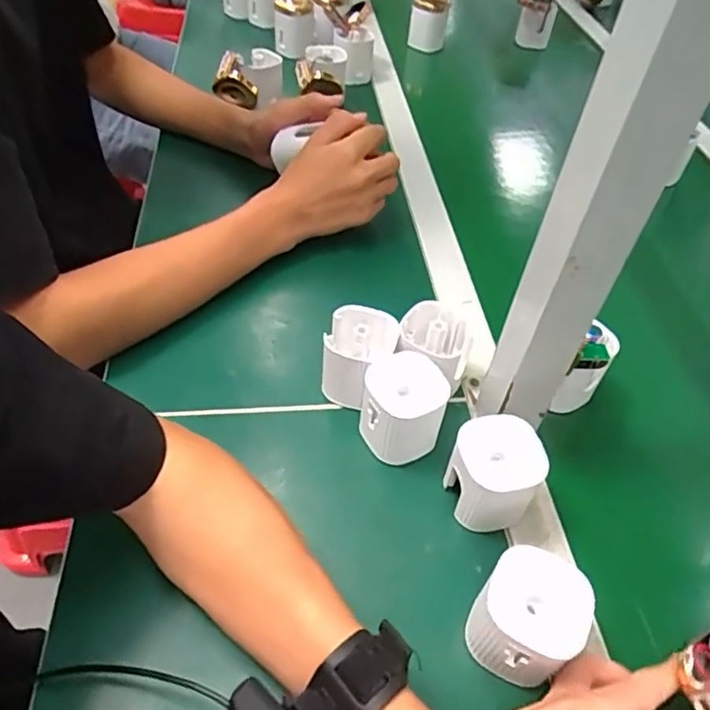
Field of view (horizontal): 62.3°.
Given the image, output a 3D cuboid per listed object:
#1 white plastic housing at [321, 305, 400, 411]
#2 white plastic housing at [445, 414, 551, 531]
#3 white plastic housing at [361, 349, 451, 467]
[{"bbox_3d":[0.002,0.002,0.464,0.053,0.061,0.053,3,47,-3],"label":"white plastic housing"},{"bbox_3d":[0.092,0.084,0.402,0.058,0.069,0.055,22,49,14],"label":"white plastic housing"},{"bbox_3d":[0.034,0.043,0.435,0.059,0.067,0.062,15,48,9],"label":"white plastic housing"}]

